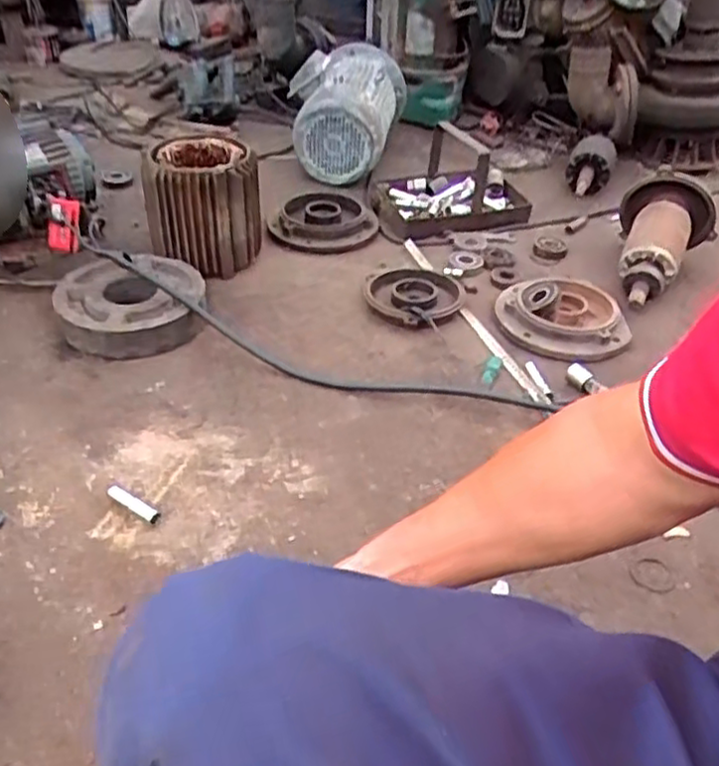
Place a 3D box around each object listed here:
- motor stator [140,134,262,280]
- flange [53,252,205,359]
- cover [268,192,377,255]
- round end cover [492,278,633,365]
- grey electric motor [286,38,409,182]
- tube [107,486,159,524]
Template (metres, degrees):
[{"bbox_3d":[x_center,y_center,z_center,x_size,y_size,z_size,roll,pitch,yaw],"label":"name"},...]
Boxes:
[{"bbox_3d":[-0.265,-0.308,1.289,0.183,0.197,0.170,24,41,27],"label":"motor stator"},{"bbox_3d":[-0.391,-0.135,1.252,0.245,0.099,0.219,-8,37,-15],"label":"flange"},{"bbox_3d":[-0.071,-0.331,1.493,0.215,0.072,0.222,4,35,2],"label":"cover"},{"bbox_3d":[0.350,-0.122,1.256,0.208,0.058,0.228,-19,41,-28],"label":"round end cover"},{"bbox_3d":[-0.029,-0.645,1.657,0.230,0.197,0.362,10,51,7],"label":"grey electric motor"},{"bbox_3d":[-0.295,0.156,0.946,0.090,0.015,0.016,25,41,28],"label":"tube"}]

